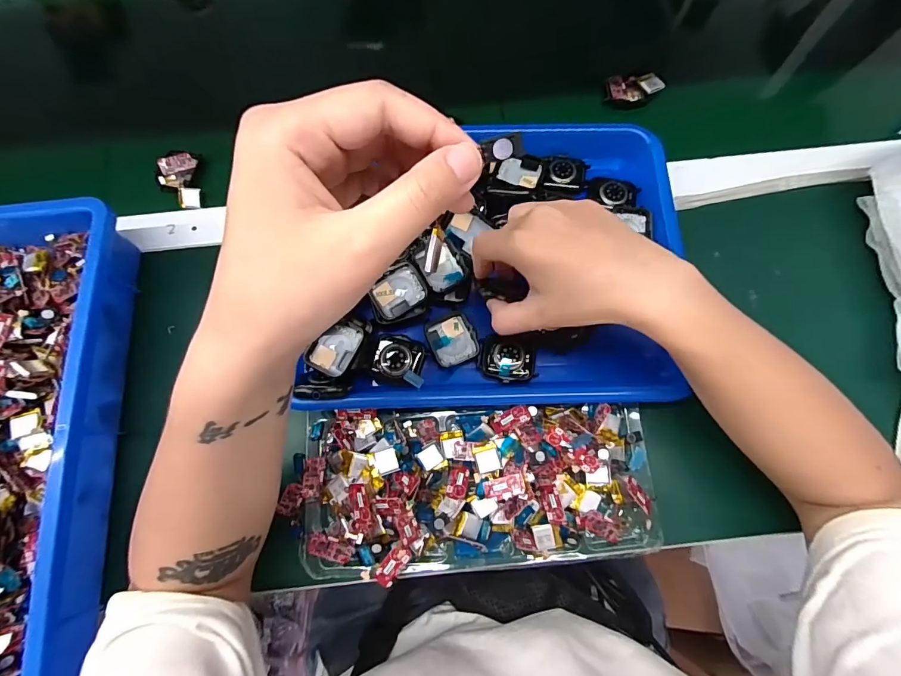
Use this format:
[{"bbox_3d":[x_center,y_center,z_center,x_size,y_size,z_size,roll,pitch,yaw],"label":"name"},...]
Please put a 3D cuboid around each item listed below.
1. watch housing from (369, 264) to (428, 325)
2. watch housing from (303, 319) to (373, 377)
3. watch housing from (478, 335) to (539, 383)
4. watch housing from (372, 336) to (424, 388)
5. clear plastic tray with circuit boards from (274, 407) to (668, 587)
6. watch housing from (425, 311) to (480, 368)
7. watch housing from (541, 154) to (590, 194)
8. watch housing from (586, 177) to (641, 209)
[{"bbox_3d":[-0.041,-0.034,0.342,0.045,0.012,0.039,-26,86,7],"label":"watch housing"},{"bbox_3d":[-0.083,0.007,0.323,0.033,0.015,0.046,25,75,8],"label":"watch housing"},{"bbox_3d":[0.046,0.016,0.339,0.043,0.008,0.036,5,73,2],"label":"watch housing"},{"bbox_3d":[-0.040,0.019,0.333,0.038,0.012,0.037,3,73,2],"label":"watch housing"},{"bbox_3d":[0.018,0.112,0.318,0.263,0.038,0.117,-1,73,0],"label":"clear plastic tray with circuit boards"},{"bbox_3d":[0.001,0.000,0.345,0.037,0.005,0.040,-23,74,-6],"label":"watch housing"},{"bbox_3d":[0.101,-0.144,0.379,0.040,0.009,0.037,9,74,3],"label":"watch housing"},{"bbox_3d":[0.142,-0.126,0.373,0.043,0.007,0.030,16,74,6],"label":"watch housing"}]

